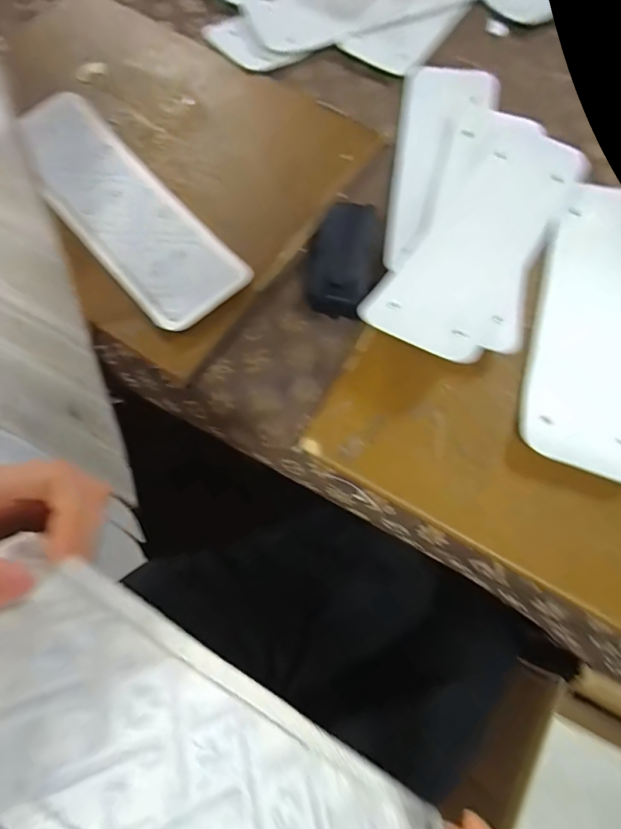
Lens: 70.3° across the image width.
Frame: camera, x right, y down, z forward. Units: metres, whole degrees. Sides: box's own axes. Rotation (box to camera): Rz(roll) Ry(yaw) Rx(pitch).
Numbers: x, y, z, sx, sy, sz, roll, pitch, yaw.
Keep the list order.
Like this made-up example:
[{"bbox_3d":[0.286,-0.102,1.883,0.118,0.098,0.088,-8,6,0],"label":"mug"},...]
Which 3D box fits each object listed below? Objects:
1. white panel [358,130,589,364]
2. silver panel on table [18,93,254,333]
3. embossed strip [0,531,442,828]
[{"bbox_3d":[0.146,-0.153,0.370,0.087,0.014,0.272,33,69,9],"label":"white panel"},{"bbox_3d":[-0.167,-0.181,0.386,0.088,0.021,0.270,-41,76,-13],"label":"silver panel on table"},{"bbox_3d":[-0.053,0.168,0.203,0.265,0.009,0.088,38,50,-3],"label":"embossed strip"}]

